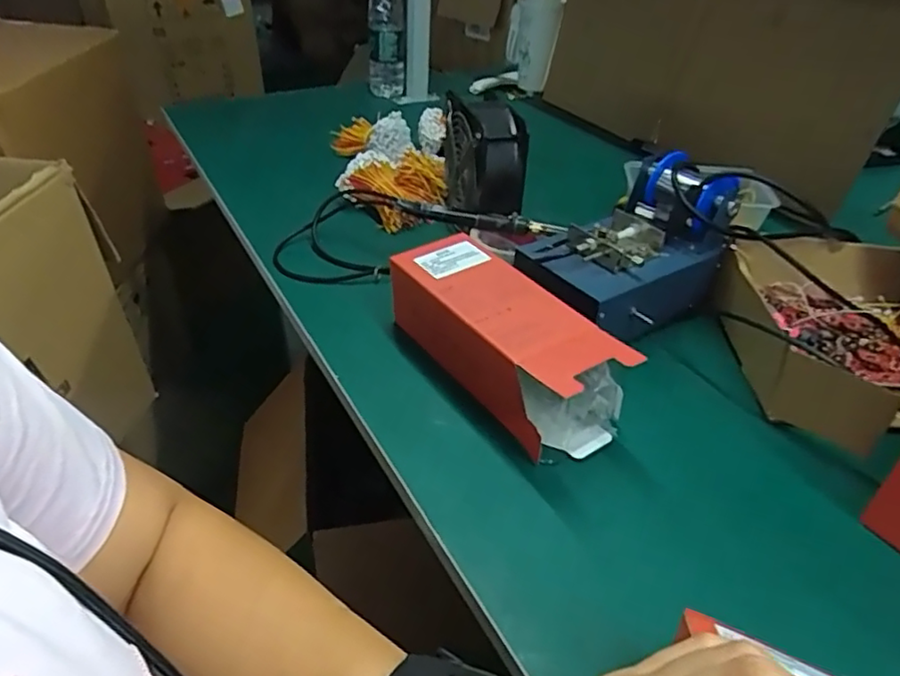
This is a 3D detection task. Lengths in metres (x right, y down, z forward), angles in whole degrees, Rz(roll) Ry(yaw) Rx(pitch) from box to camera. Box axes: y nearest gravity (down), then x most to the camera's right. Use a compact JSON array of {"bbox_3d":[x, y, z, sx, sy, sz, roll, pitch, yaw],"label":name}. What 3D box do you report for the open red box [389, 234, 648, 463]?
[{"bbox_3d":[0.045,-0.001,0.525,0.082,0.081,0.226,-21,42,-28],"label":"open red box"}]

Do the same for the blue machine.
[{"bbox_3d":[0.173,-0.084,0.605,0.212,0.133,0.139,-27,45,-32],"label":"blue machine"}]

